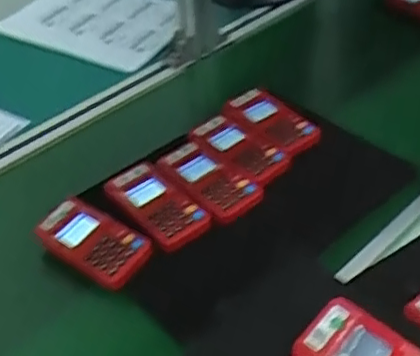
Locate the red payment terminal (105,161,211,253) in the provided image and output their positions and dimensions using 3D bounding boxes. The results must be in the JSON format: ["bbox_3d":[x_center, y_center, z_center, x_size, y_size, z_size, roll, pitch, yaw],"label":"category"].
[{"bbox_3d":[-0.055,0.028,0.680,0.071,0.014,0.130,-32,49,-25],"label":"red payment terminal"}]

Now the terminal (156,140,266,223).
[{"bbox_3d":[-0.004,-0.006,0.712,0.066,0.019,0.132,-34,50,-27],"label":"terminal"}]

